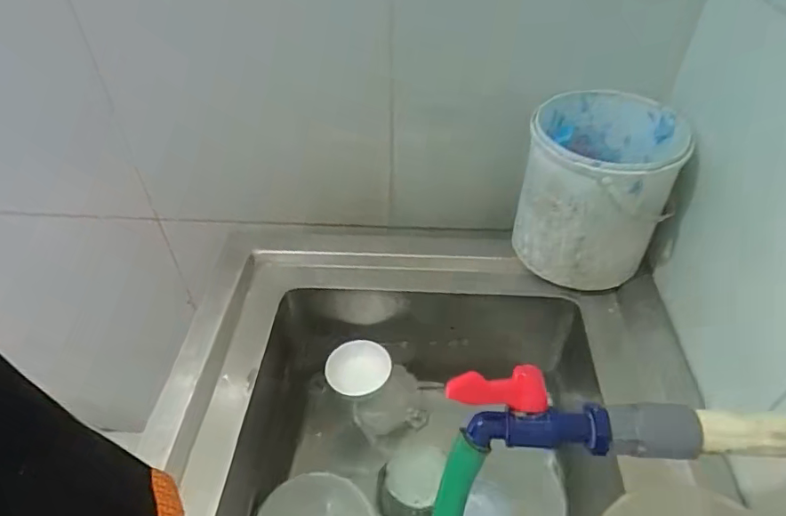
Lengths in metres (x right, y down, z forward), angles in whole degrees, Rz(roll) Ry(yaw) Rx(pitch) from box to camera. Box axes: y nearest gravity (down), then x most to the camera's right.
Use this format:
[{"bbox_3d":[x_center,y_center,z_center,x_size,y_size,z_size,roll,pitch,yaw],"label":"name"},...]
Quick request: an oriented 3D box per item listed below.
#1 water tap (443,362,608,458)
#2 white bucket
[{"bbox_3d":[0.078,0.085,0.298,0.092,0.049,0.032,2,44,2],"label":"water tap"},{"bbox_3d":[0.266,-0.084,0.696,0.176,0.206,0.181,0,44,0],"label":"white bucket"}]

